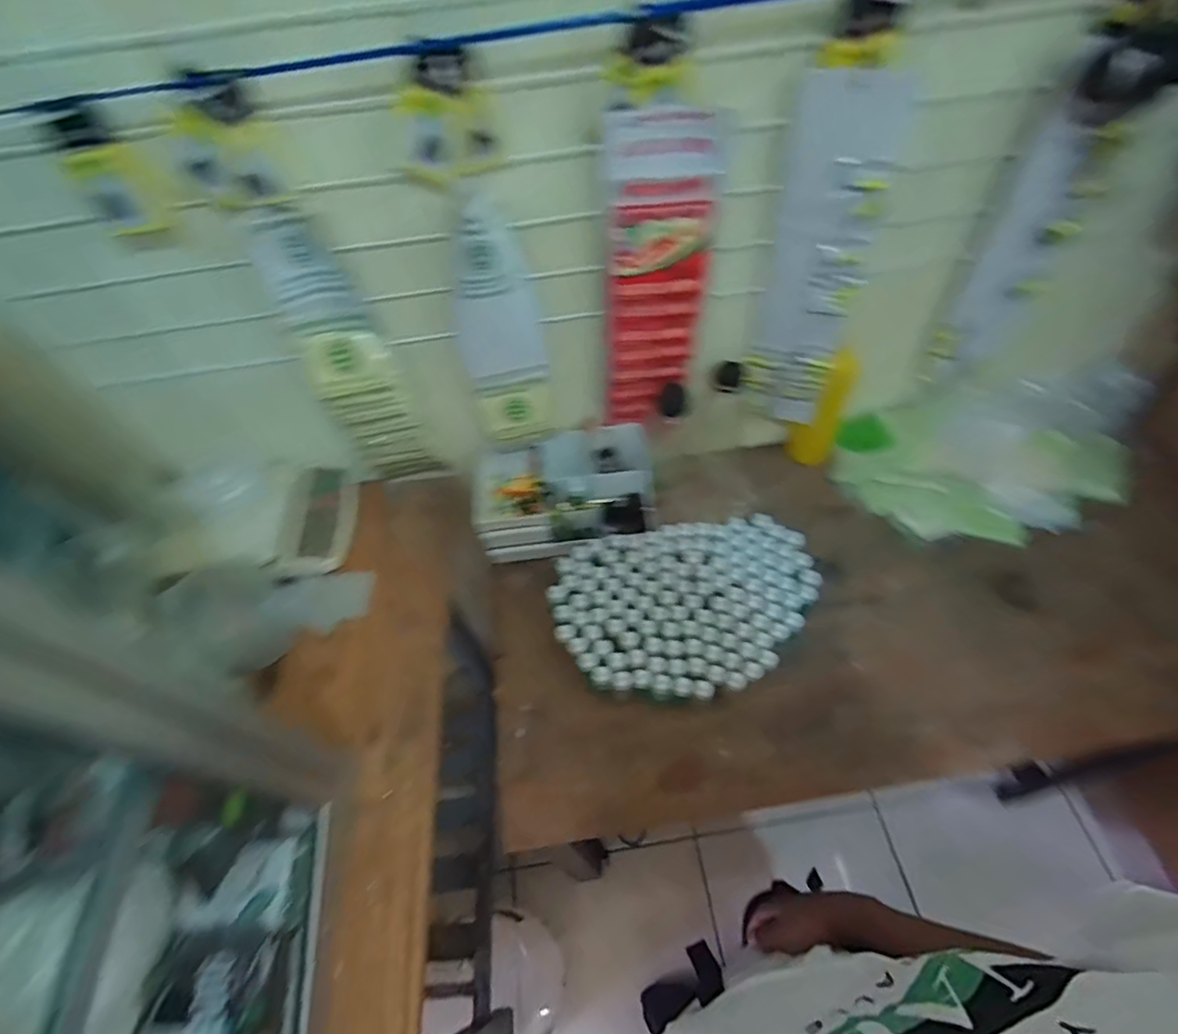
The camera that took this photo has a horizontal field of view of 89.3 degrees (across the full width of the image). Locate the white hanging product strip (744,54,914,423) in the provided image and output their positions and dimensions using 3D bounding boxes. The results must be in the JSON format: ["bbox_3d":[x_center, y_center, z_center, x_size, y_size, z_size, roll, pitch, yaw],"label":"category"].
[{"bbox_3d":[0.246,-0.265,0.661,0.097,0.388,0.031,19,59,17],"label":"white hanging product strip"}]

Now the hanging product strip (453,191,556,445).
[{"bbox_3d":[-0.097,-0.198,0.678,0.096,0.311,0.035,-14,56,-5],"label":"hanging product strip"}]

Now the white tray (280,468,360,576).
[{"bbox_3d":[-0.339,-0.002,0.754,0.076,0.034,0.155,-5,55,1],"label":"white tray"}]

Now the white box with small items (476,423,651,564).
[{"bbox_3d":[-0.031,-0.031,0.825,0.245,0.104,0.136,-12,55,-4],"label":"white box with small items"}]

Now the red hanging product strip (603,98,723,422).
[{"bbox_3d":[0.075,-0.243,0.655,0.110,0.366,0.020,-4,55,1],"label":"red hanging product strip"}]

